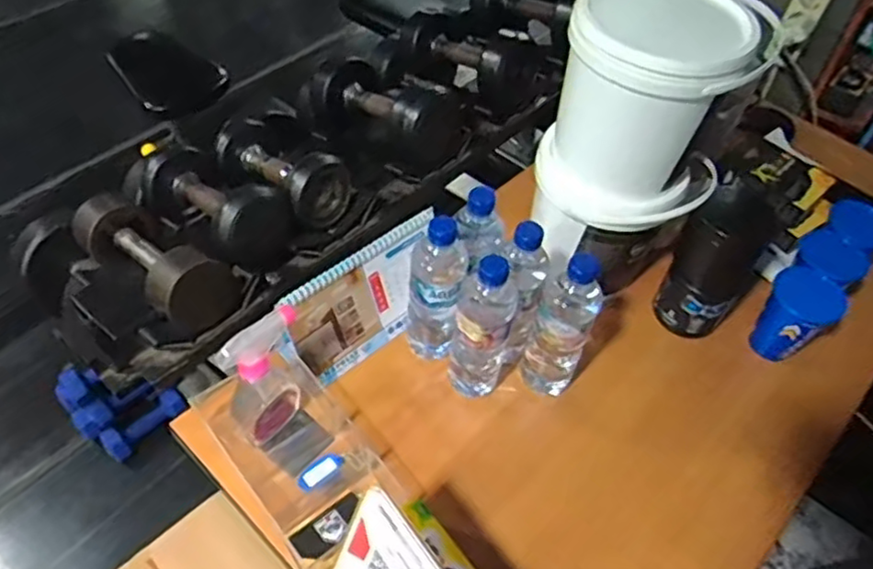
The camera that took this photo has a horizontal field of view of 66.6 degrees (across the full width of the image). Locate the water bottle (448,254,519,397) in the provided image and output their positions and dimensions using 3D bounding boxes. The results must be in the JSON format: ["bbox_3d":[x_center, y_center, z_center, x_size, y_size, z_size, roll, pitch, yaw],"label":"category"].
[{"bbox_3d":[0.053,0.053,0.779,0.072,0.233,0.065,11,51,5],"label":"water bottle"}]

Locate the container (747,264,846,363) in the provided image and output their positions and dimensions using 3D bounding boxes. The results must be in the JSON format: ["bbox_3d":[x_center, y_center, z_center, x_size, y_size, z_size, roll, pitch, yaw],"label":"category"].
[{"bbox_3d":[0.487,0.046,0.900,0.085,0.122,0.080,33,56,21],"label":"container"}]

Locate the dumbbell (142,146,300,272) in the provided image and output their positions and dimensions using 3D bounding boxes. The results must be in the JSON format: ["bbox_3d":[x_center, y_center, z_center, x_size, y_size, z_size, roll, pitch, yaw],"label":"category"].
[{"bbox_3d":[-0.306,-0.113,0.916,0.234,0.096,0.093,32,57,27],"label":"dumbbell"}]

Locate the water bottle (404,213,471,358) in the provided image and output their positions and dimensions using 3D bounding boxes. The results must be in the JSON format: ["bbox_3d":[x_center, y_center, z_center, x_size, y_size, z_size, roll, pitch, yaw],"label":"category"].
[{"bbox_3d":[0.001,0.016,0.806,0.065,0.232,0.054,24,53,15],"label":"water bottle"}]

